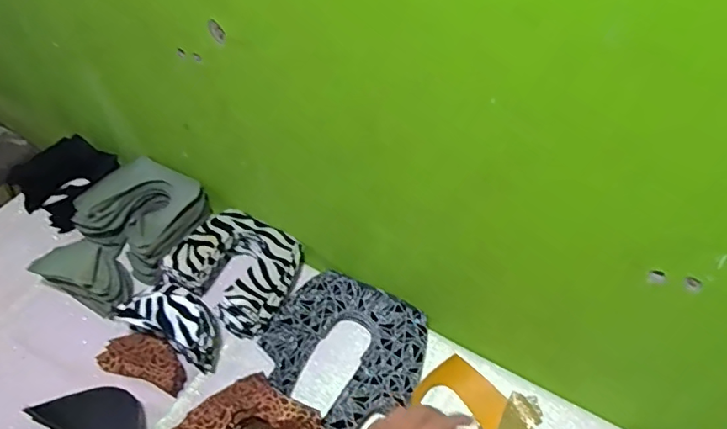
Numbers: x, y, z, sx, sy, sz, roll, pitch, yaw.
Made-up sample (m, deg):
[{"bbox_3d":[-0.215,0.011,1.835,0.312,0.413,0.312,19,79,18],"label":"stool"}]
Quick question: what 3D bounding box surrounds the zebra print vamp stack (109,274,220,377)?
[{"bbox_3d":[-0.229,0.129,0.648,0.131,0.070,0.069,23,54,15],"label":"zebra print vamp stack"}]

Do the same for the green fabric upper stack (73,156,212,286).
[{"bbox_3d":[-0.308,0.004,0.761,0.161,0.076,0.139,27,55,18],"label":"green fabric upper stack"}]

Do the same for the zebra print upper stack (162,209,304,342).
[{"bbox_3d":[-0.166,0.071,0.711,0.167,0.048,0.139,31,56,21],"label":"zebra print upper stack"}]

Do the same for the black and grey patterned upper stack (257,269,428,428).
[{"bbox_3d":[-0.026,0.167,0.648,0.188,0.032,0.176,24,54,16],"label":"black and grey patterned upper stack"}]

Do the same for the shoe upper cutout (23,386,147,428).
[{"bbox_3d":[-0.287,0.230,0.592,0.156,0.022,0.069,22,53,14],"label":"shoe upper cutout"}]

